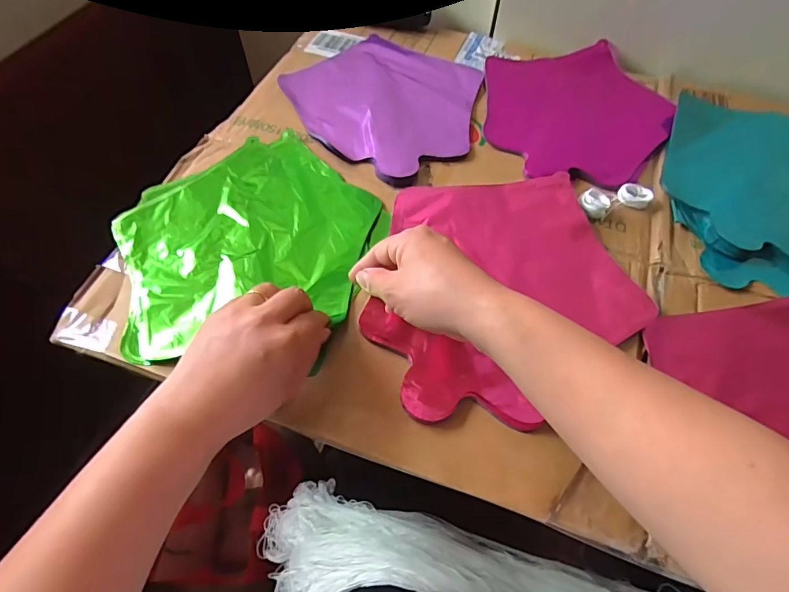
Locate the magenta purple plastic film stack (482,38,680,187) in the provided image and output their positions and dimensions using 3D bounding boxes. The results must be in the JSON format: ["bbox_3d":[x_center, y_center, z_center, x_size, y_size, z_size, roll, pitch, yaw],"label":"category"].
[{"bbox_3d":[0.213,-0.220,0.523,0.205,0.019,0.238,8,59,2],"label":"magenta purple plastic film stack"}]

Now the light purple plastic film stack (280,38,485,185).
[{"bbox_3d":[0.000,-0.235,0.521,0.217,0.012,0.226,-38,67,-22],"label":"light purple plastic film stack"}]

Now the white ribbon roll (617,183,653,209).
[{"bbox_3d":[0.242,-0.102,0.448,0.030,0.013,0.023,2,59,-1],"label":"white ribbon roll"}]

